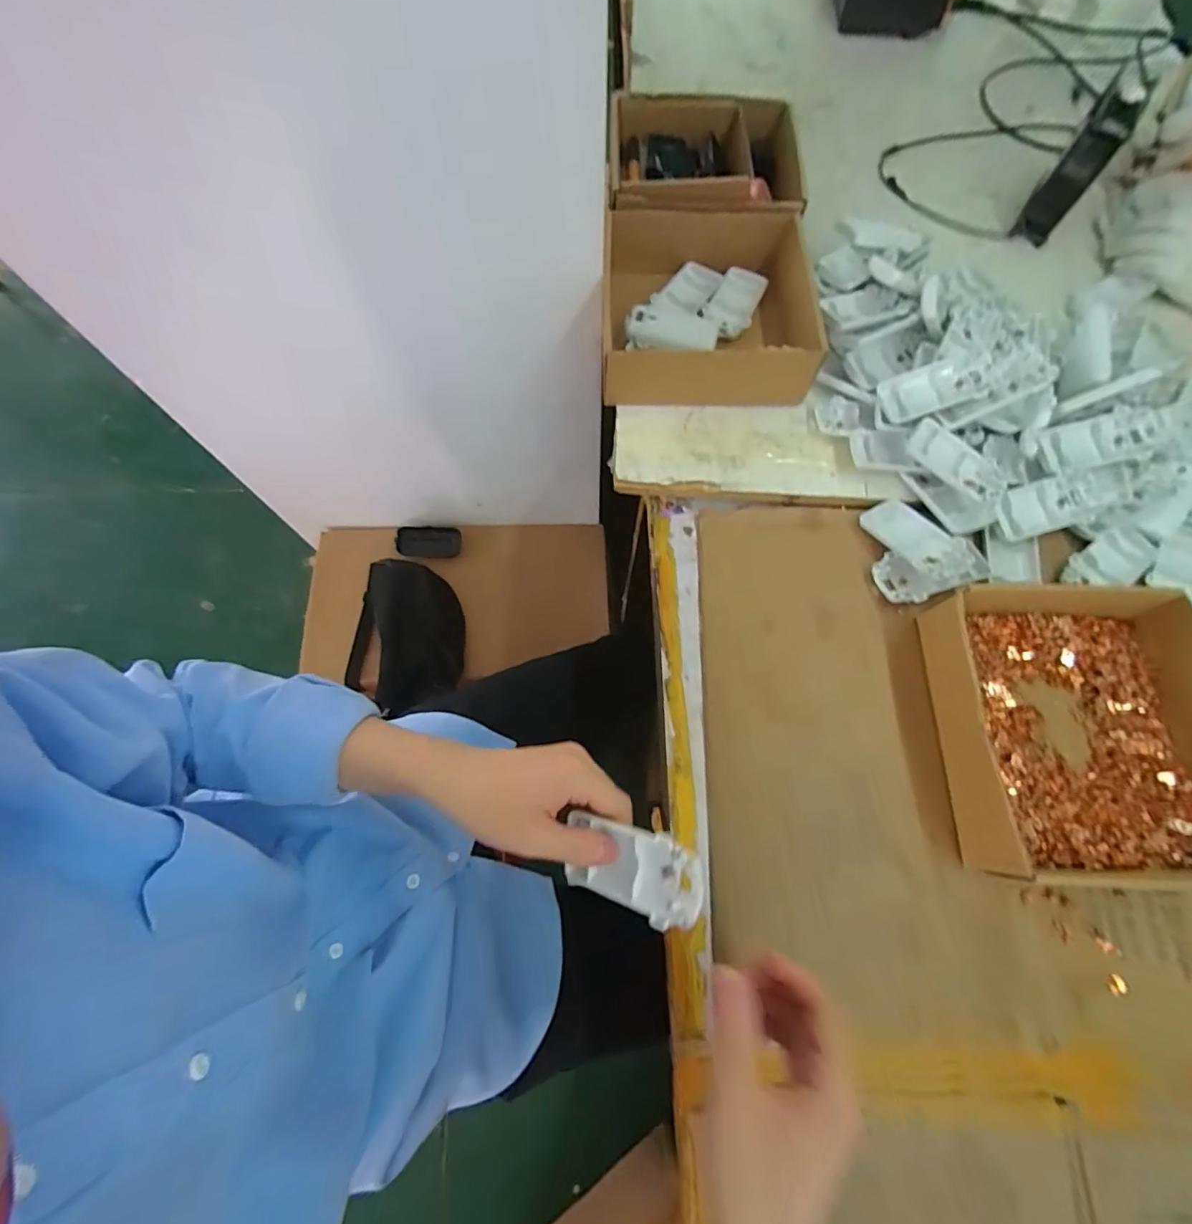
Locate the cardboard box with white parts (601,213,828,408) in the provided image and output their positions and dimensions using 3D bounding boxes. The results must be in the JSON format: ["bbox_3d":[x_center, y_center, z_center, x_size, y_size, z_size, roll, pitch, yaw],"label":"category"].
[{"bbox_3d":[0.111,-0.313,0.555,0.209,0.068,0.195,-2,71,-1],"label":"cardboard box with white parts"}]

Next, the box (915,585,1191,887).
[{"bbox_3d":[0.380,0.088,0.412,0.213,0.054,0.210,0,71,0],"label":"box"}]

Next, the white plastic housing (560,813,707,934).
[{"bbox_3d":[0.026,0.158,0.336,0.090,0.020,0.052,7,93,34],"label":"white plastic housing"}]

